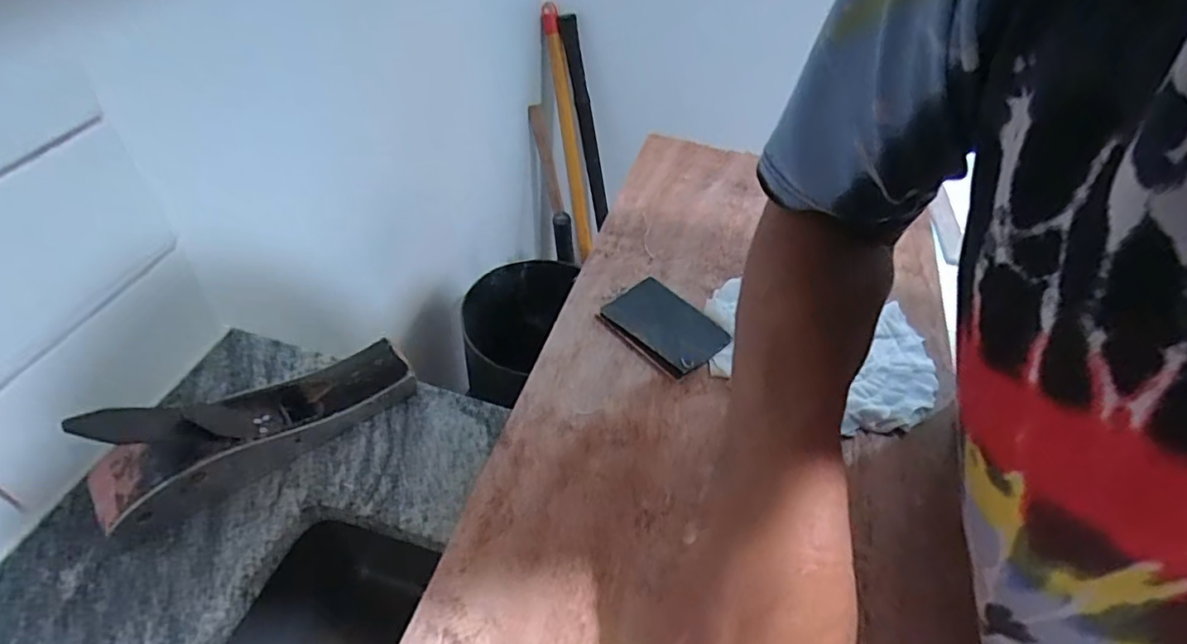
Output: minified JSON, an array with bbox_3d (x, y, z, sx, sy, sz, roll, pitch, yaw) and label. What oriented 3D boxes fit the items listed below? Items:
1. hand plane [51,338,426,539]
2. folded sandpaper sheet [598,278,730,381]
[{"bbox_3d":[-0.227,0.060,0.407,0.203,0.080,0.054,-31,57,-30],"label":"hand plane"},{"bbox_3d":[0.058,0.002,0.511,0.073,0.010,0.099,-32,54,-27],"label":"folded sandpaper sheet"}]

